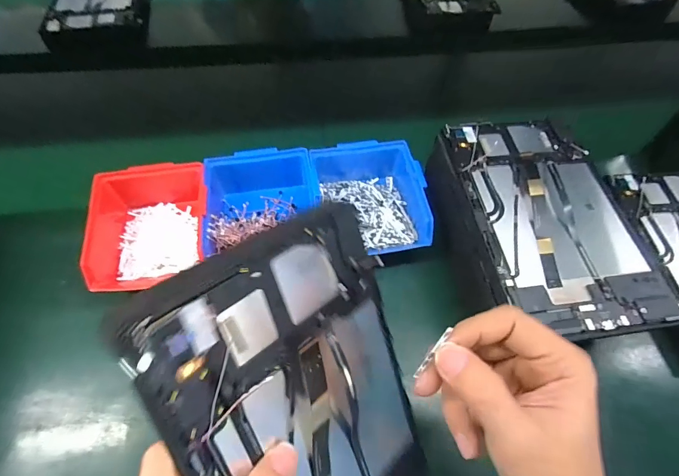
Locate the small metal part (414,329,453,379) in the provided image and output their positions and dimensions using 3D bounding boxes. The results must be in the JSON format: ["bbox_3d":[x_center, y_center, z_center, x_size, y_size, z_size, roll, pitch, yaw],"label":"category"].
[{"bbox_3d":[0.052,0.064,0.208,0.004,0.036,0.004,36,19,19],"label":"small metal part"}]

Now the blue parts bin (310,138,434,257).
[{"bbox_3d":[0.034,-0.046,0.447,0.122,0.064,0.144,-8,58,-8],"label":"blue parts bin"}]

